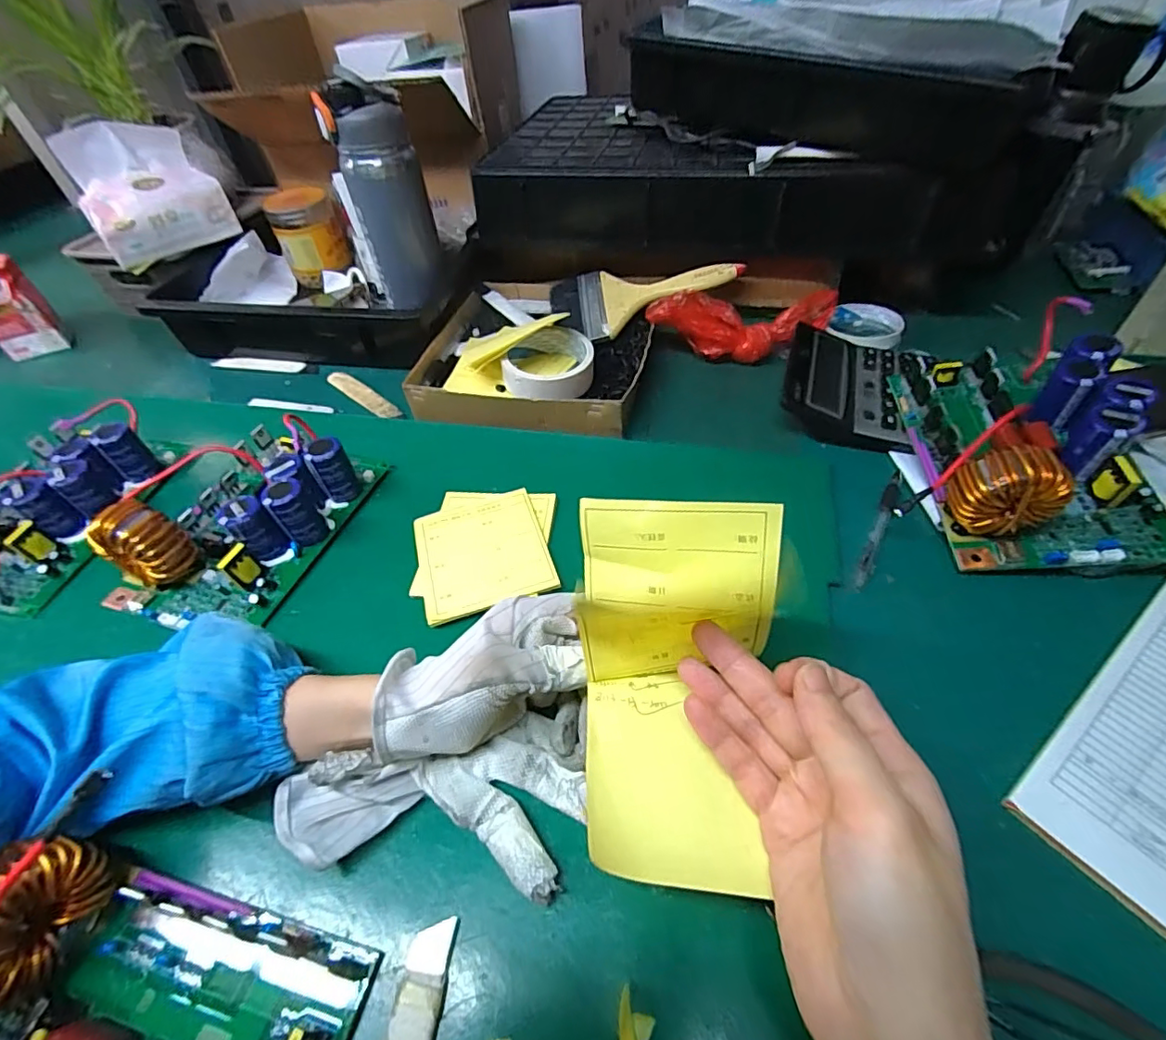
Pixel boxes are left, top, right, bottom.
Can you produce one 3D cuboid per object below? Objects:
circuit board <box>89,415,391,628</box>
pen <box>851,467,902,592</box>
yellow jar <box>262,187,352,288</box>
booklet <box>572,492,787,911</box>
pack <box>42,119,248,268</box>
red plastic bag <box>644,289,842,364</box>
[{"bbox_3d":[-0.274,-0.011,0.422,0.138,0.061,0.186,11,50,15],"label":"circuit board"},{"bbox_3d":[0.222,0.006,0.401,0.011,0.006,0.125,23,54,24],"label":"pen"},{"bbox_3d":[-0.375,-0.390,0.734,0.086,0.098,0.074,-24,50,-15],"label":"yellow jar"},{"bbox_3d":[0.042,0.074,0.254,0.093,0.059,0.158,2,77,7],"label":"booklet"},{"bbox_3d":[-0.511,-0.380,0.631,0.144,0.127,0.091,-32,53,-22],"label":"pack"},{"bbox_3d":[0.167,-0.206,0.552,0.198,0.061,0.054,-6,48,0],"label":"red plastic bag"}]

